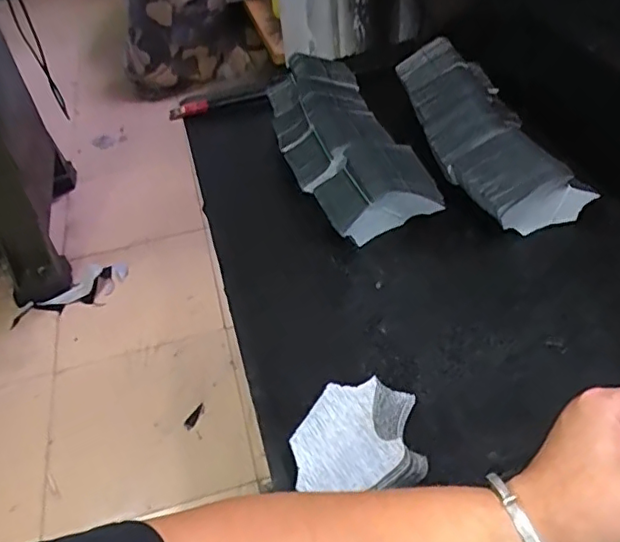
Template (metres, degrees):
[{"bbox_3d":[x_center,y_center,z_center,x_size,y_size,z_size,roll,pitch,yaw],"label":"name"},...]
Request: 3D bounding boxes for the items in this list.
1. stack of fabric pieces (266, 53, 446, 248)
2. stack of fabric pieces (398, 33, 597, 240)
[{"bbox_3d":[0.041,-0.208,0.929,0.165,0.105,0.426,-14,43,-7],"label":"stack of fabric pieces"},{"bbox_3d":[0.255,-0.218,0.906,0.169,0.111,0.422,-11,43,-4],"label":"stack of fabric pieces"}]

